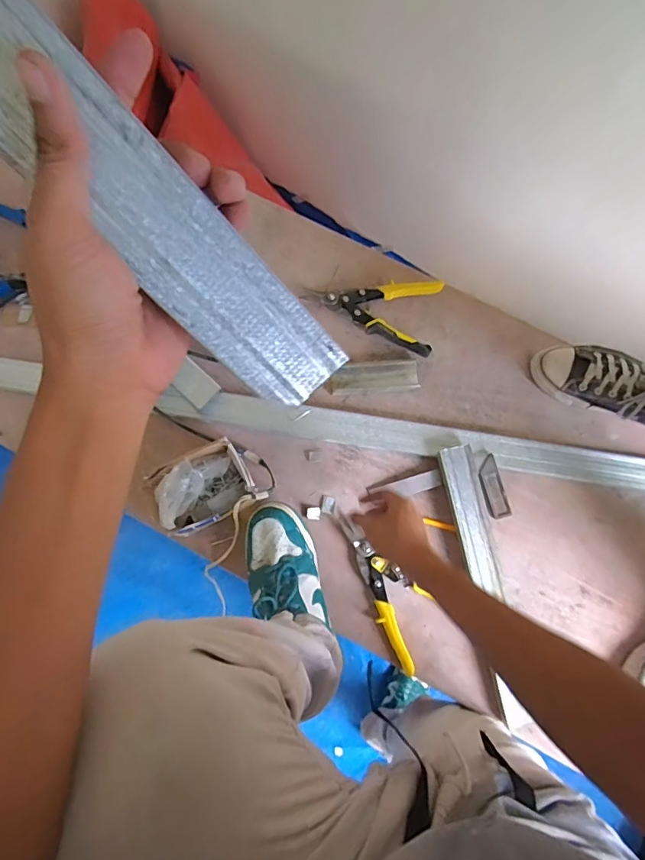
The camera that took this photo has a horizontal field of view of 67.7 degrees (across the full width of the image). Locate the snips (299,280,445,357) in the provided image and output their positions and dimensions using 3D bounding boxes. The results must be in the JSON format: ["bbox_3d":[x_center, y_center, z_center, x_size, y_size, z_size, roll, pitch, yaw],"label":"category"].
[{"bbox_3d":[0.083,-0.212,0.829,0.224,0.023,0.130,13,77,3],"label":"snips"}]

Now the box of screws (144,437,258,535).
[{"bbox_3d":[-0.178,0.090,0.718,0.145,0.091,0.107,-29,79,-7],"label":"box of screws"}]

